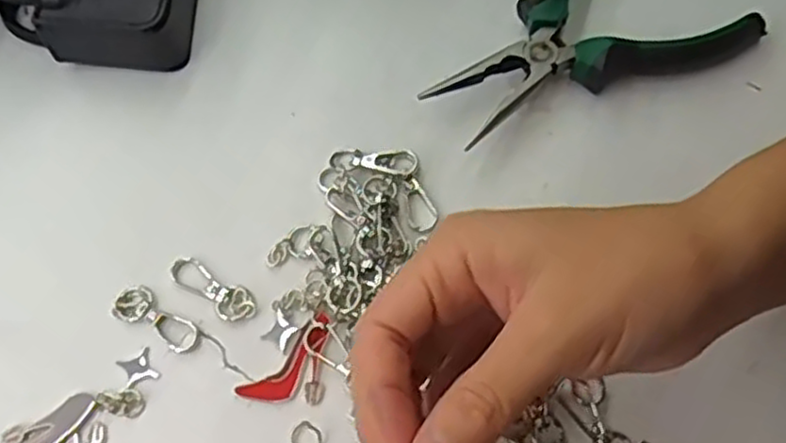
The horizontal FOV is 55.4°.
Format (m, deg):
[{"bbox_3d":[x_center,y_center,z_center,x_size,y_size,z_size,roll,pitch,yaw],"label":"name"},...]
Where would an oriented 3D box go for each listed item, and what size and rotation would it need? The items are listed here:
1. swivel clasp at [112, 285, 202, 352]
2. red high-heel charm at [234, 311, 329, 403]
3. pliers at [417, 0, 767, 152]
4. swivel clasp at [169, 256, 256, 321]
[{"bbox_3d":[-0.100,0.041,0.314,0.041,0.004,0.016,31,71,13],"label":"swivel clasp"},{"bbox_3d":[-0.041,0.058,0.303,0.045,0.007,0.017,-41,72,-15],"label":"red high-heel charm"},{"bbox_3d":[0.085,-0.085,0.351,0.147,0.023,0.094,-32,70,-12],"label":"pliers"},{"bbox_3d":[-0.076,0.028,0.318,0.040,0.004,0.015,35,71,14],"label":"swivel clasp"}]

